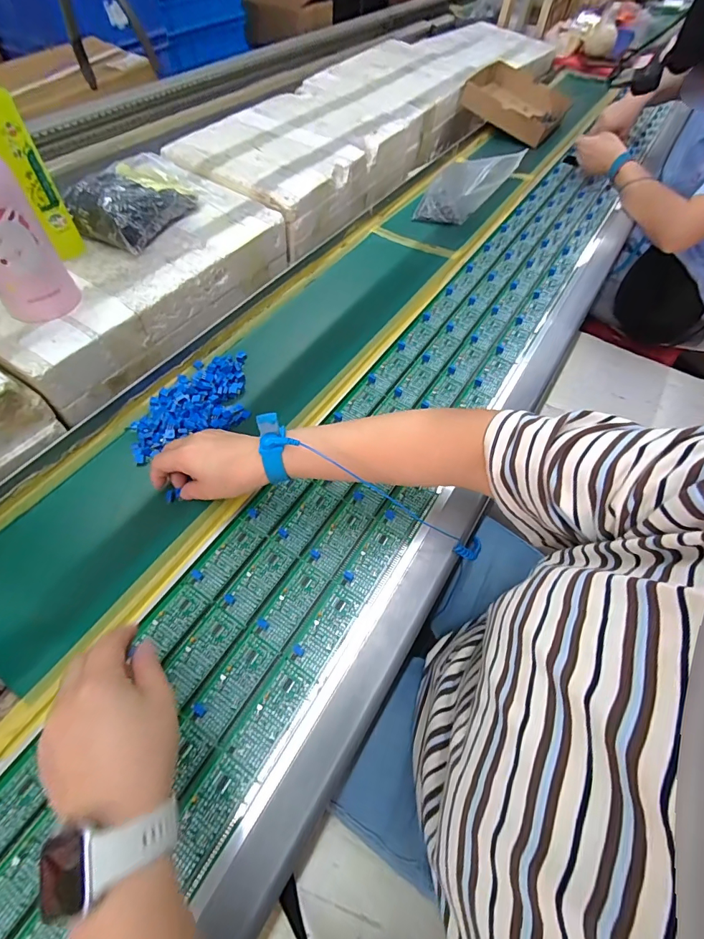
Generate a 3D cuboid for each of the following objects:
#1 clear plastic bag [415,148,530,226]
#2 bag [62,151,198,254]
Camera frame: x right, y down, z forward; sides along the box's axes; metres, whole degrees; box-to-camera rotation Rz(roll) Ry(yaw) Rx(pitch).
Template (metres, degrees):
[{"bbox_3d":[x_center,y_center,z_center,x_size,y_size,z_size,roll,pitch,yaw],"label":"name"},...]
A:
[{"bbox_3d":[0.194,-0.490,0.712,0.106,0.087,0.167,-33,22,-23],"label":"clear plastic bag"},{"bbox_3d":[-0.308,-0.404,0.600,0.115,0.065,0.210,19,57,8],"label":"bag"}]

